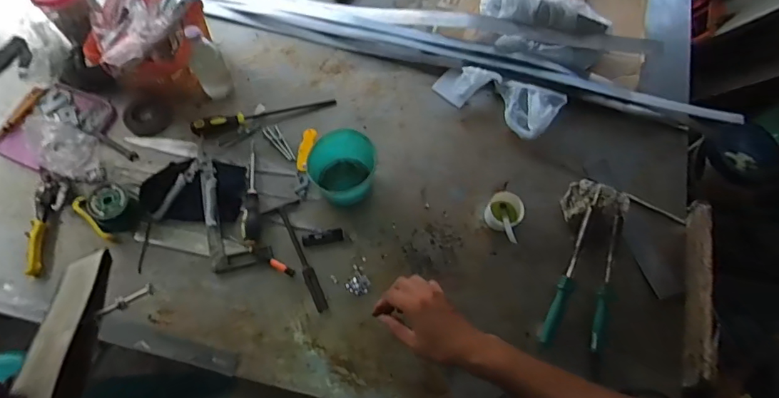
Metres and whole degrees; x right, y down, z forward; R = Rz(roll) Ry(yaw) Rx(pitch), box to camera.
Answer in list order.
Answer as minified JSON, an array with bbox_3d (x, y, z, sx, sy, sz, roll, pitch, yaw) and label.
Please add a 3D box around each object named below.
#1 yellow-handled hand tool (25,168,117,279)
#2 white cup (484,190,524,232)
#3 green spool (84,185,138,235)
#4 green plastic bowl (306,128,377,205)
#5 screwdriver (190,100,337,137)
[{"bbox_3d":[-0.637,0.030,0.886,0.159,0.038,0.193,-28,74,-11],"label":"yellow-handled hand tool"},{"bbox_3d":[0.221,0.022,0.904,0.071,0.052,0.069,1,70,-2],"label":"white cup"},{"bbox_3d":[-0.522,0.017,0.878,0.072,0.063,0.072,1,70,-2],"label":"green spool"},{"bbox_3d":[-0.088,-0.059,0.910,0.134,0.097,0.118,-26,73,-11],"label":"green plastic bowl"},{"bbox_3d":[-0.264,-0.179,0.988,0.300,0.028,0.033,-15,71,-8],"label":"screwdriver"}]

